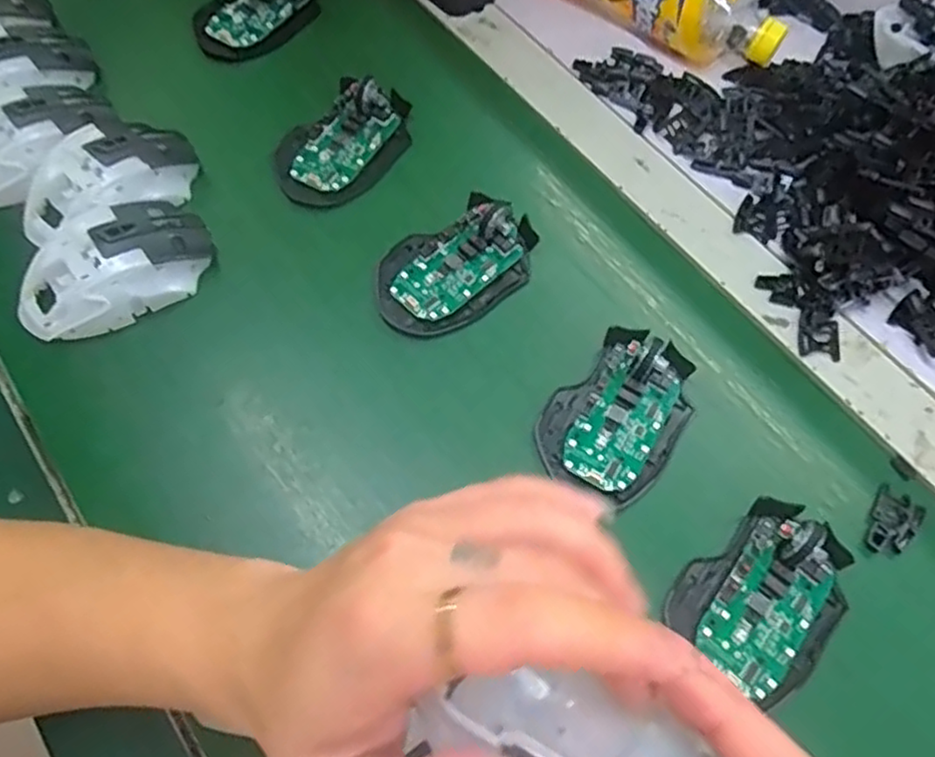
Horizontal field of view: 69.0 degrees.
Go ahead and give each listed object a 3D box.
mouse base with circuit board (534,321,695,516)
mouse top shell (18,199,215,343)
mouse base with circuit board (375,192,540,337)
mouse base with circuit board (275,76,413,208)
[{"bbox_3d":[0.091,0.018,0.402,0.075,0.025,0.108,29,65,11],"label":"mouse base with circuit board"},{"bbox_3d":[-0.218,-0.067,0.421,0.118,0.042,0.066,-36,71,-19],"label":"mouse top shell"},{"bbox_3d":[-0.007,-0.077,0.442,0.116,0.028,0.072,-32,69,-18],"label":"mouse base with circuit board"},{"bbox_3d":[-0.087,-0.172,0.486,0.068,0.028,0.116,39,67,15],"label":"mouse base with circuit board"}]

